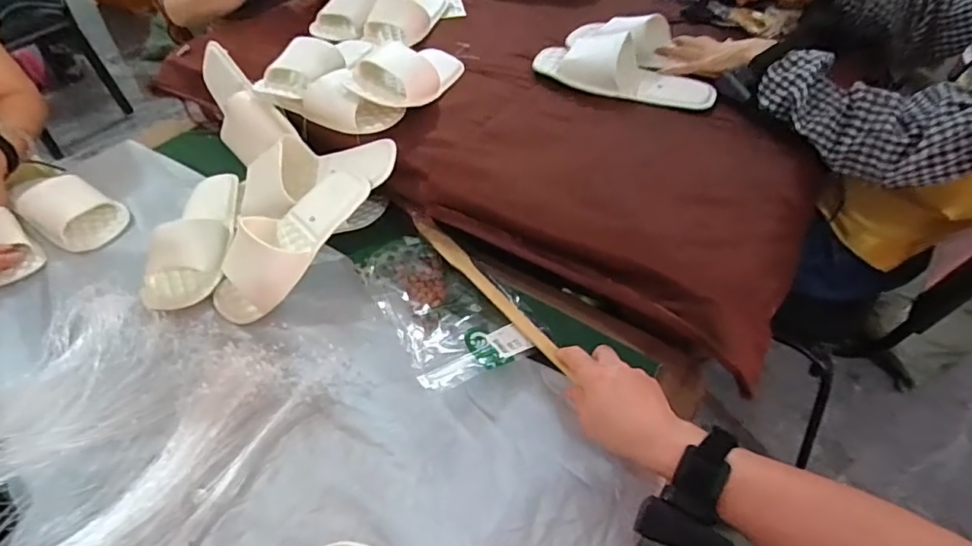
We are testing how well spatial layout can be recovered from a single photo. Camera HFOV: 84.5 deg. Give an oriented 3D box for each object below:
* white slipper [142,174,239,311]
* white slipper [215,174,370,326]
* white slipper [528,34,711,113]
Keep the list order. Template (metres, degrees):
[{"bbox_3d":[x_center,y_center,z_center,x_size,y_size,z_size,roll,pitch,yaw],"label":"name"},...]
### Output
[{"bbox_3d":[-0.380,-0.056,0.700,0.096,0.057,0.217,0,48,1],"label":"white slipper"},{"bbox_3d":[-0.247,-0.045,0.649,0.101,0.069,0.235,37,78,29],"label":"white slipper"},{"bbox_3d":[0.200,-0.304,0.783,0.265,0.047,0.107,29,54,25],"label":"white slipper"}]

